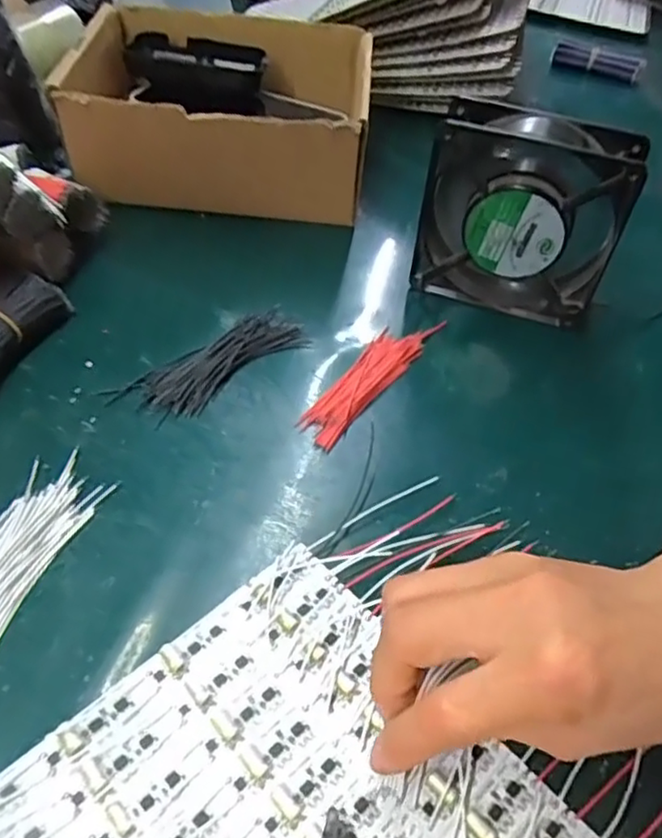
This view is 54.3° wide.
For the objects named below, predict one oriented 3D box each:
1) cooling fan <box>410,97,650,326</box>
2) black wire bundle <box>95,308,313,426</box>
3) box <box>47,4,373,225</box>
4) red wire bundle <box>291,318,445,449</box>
[{"bbox_3d":[0.119,-0.127,0.413,0.118,0.122,0.037,18,48,9],"label":"cooling fan"},{"bbox_3d":[-0.069,-0.035,0.389,0.115,0.010,0.043,-33,59,-31],"label":"black wire bundle"},{"bbox_3d":[-0.084,-0.243,0.524,0.222,0.094,0.169,6,47,-2],"label":"box"},{"bbox_3d":[0.025,-0.029,0.392,0.030,0.009,0.124,29,51,18],"label":"red wire bundle"}]

